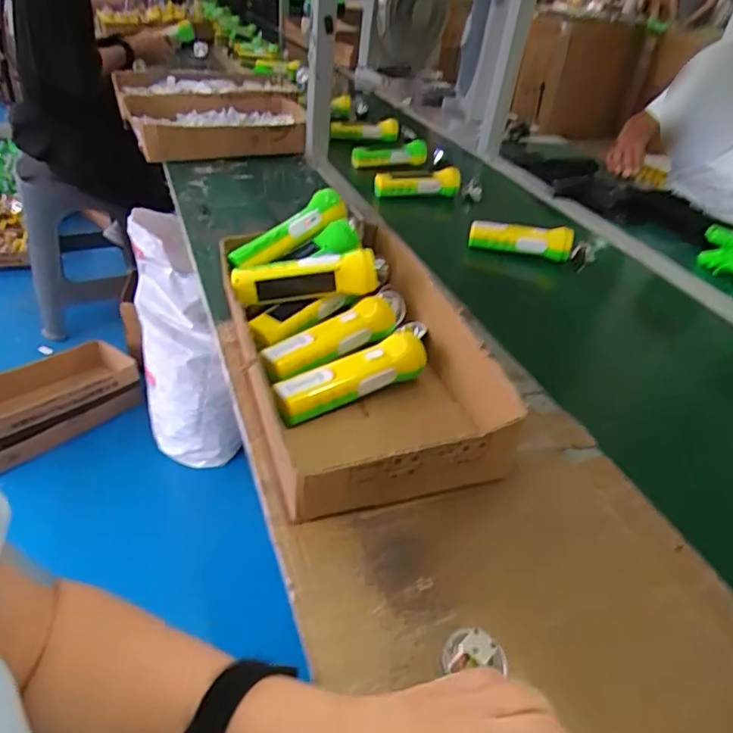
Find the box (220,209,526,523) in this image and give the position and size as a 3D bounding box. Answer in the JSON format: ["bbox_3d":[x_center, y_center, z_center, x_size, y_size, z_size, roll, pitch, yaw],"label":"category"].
[{"bbox_3d":[-0.024,-0.034,0.614,0.226,0.107,0.401,-8,39,-19],"label":"box"}]

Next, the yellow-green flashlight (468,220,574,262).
[{"bbox_3d":[0.261,-0.217,0.954,0.168,0.048,0.050,16,38,13],"label":"yellow-green flashlight"}]

